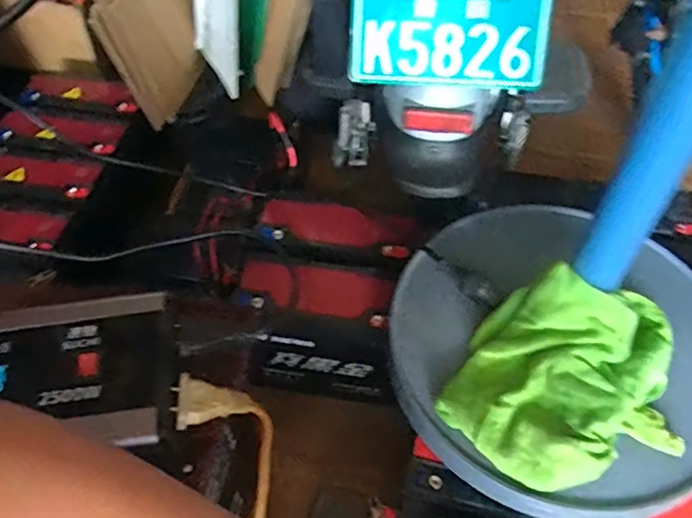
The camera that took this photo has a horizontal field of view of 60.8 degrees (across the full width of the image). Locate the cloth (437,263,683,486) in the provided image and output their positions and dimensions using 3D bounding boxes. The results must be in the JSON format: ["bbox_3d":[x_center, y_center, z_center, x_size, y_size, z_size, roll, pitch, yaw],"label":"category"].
[{"bbox_3d":[0.172,0.087,0.450,0.188,0.085,0.149,-1,52,0],"label":"cloth"}]

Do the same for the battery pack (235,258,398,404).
[{"bbox_3d":[-0.027,0.072,0.649,0.158,0.142,0.096,8,52,7],"label":"battery pack"}]

